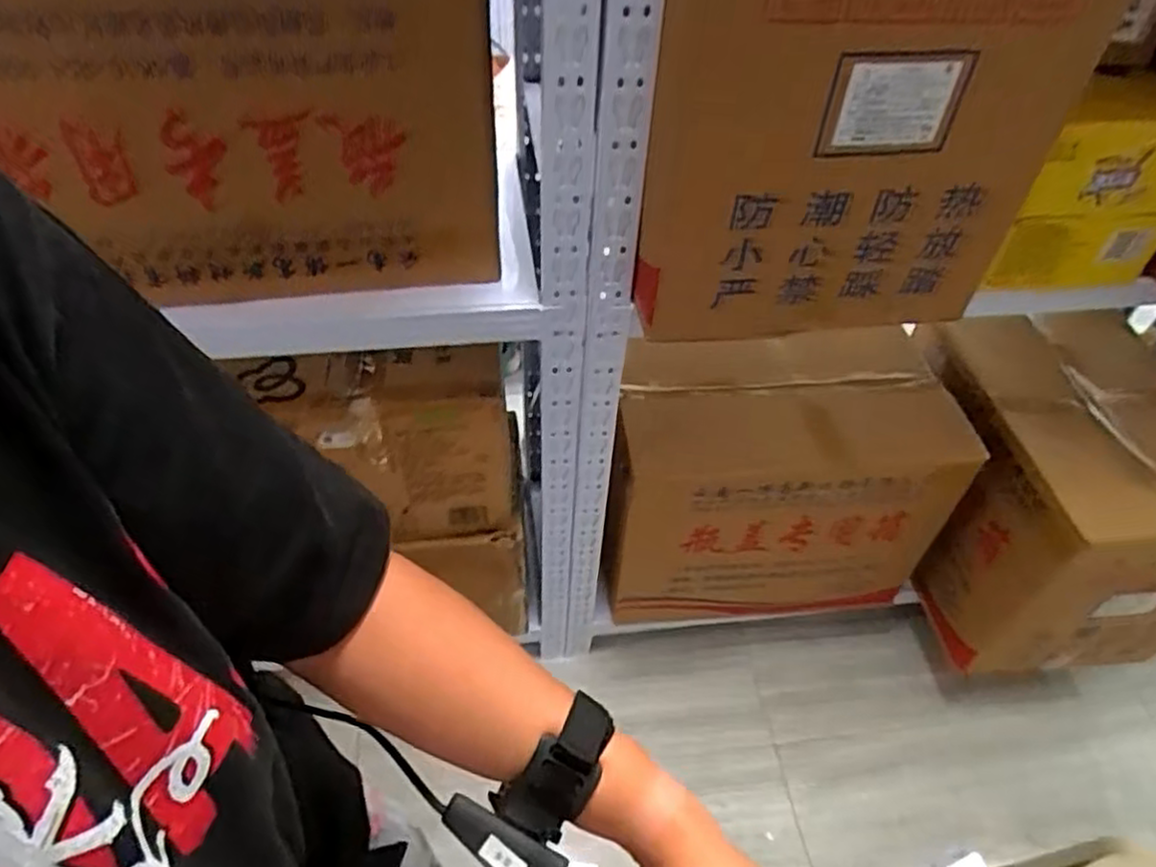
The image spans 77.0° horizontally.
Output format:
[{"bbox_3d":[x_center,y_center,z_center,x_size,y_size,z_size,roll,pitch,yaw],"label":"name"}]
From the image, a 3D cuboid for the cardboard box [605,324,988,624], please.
[{"bbox_3d":[0.345,0.127,1.385,0.605,0.439,0.263,-4,47,-7],"label":"cardboard box"}]

